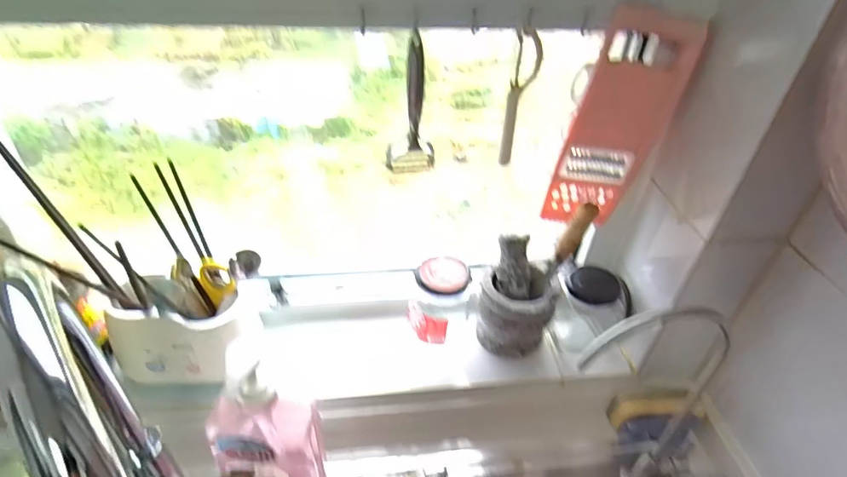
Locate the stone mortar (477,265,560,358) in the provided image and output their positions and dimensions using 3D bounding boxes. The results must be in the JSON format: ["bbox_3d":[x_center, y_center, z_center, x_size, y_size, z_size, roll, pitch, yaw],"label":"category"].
[{"bbox_3d":[0.123,0.099,0.665,0.096,0.104,0.091,2,39,-2],"label":"stone mortar"}]

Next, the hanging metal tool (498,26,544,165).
[{"bbox_3d":[0.103,-0.145,0.525,0.025,0.146,0.020,15,40,14],"label":"hanging metal tool"}]

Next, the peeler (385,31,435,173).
[{"bbox_3d":[-0.012,-0.134,0.514,0.050,0.146,0.014,6,39,3],"label":"peeler"}]

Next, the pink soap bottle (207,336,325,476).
[{"bbox_3d":[-0.147,0.212,0.476,0.088,0.298,0.055,-4,39,-10],"label":"pink soap bottle"}]

